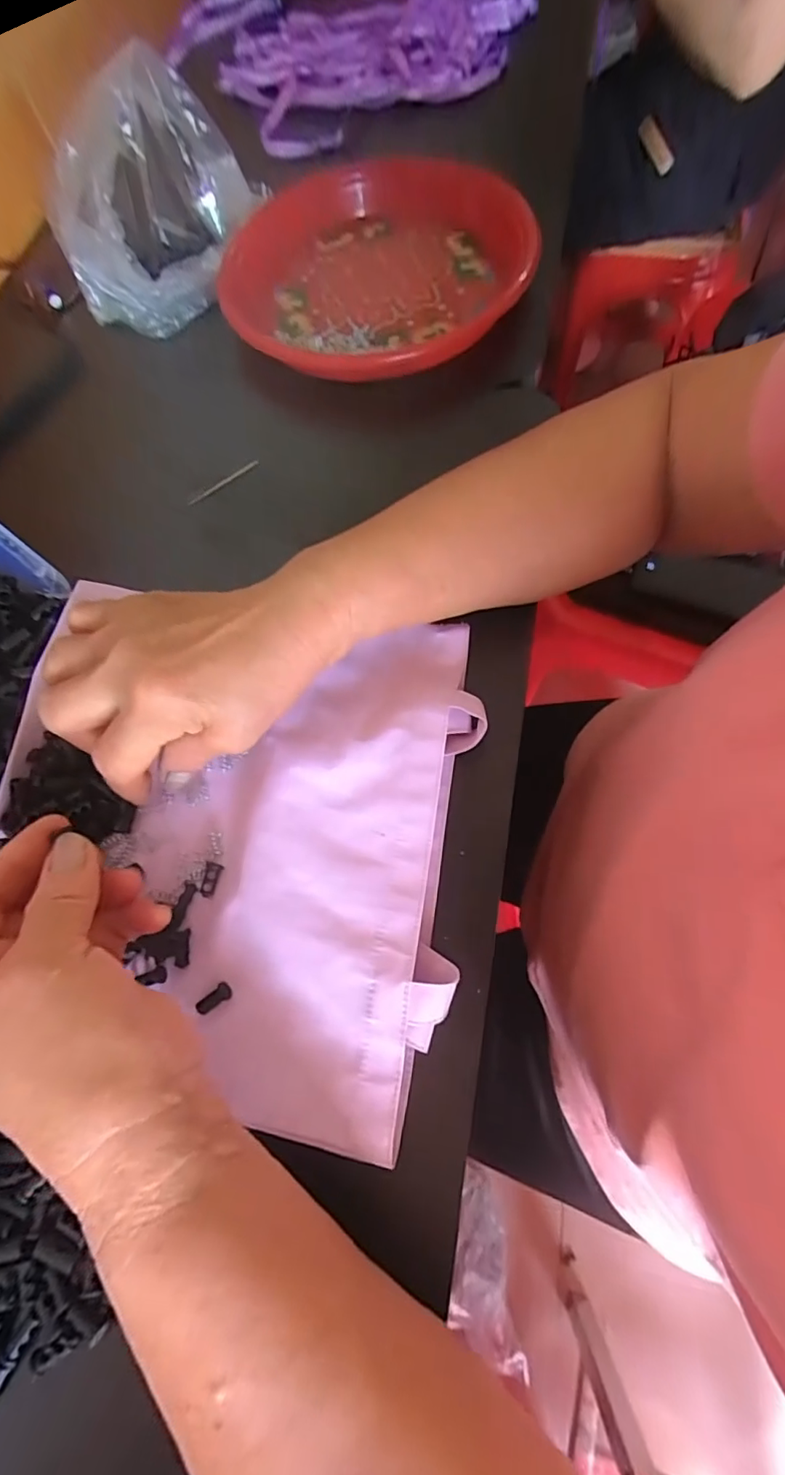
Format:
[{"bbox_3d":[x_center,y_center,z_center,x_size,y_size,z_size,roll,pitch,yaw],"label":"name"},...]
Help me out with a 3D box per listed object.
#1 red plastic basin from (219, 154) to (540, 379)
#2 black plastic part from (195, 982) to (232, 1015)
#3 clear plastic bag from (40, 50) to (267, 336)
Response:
[{"bbox_3d":[-0.009,-0.360,0.412,0.214,0.047,0.213,-1,66,3],"label":"red plastic basin"},{"bbox_3d":[-0.083,0.122,0.252,0.018,0.004,0.008,-37,70,-9],"label":"black plastic part"},{"bbox_3d":[-0.183,-0.391,0.406,0.079,0.123,0.149,27,74,15],"label":"clear plastic bag"}]

